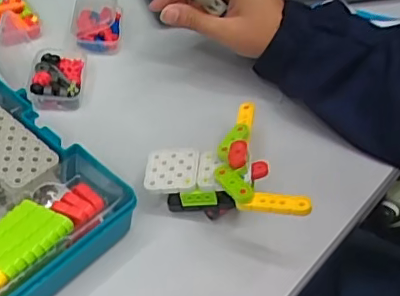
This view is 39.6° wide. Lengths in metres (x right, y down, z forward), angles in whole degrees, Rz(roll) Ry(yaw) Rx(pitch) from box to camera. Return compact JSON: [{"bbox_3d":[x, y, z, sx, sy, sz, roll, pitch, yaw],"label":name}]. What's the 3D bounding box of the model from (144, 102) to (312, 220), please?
[{"bbox_3d":[0.009,0.019,0.400,0.094,0.058,0.125,-5,48,-14],"label":"model"}]

